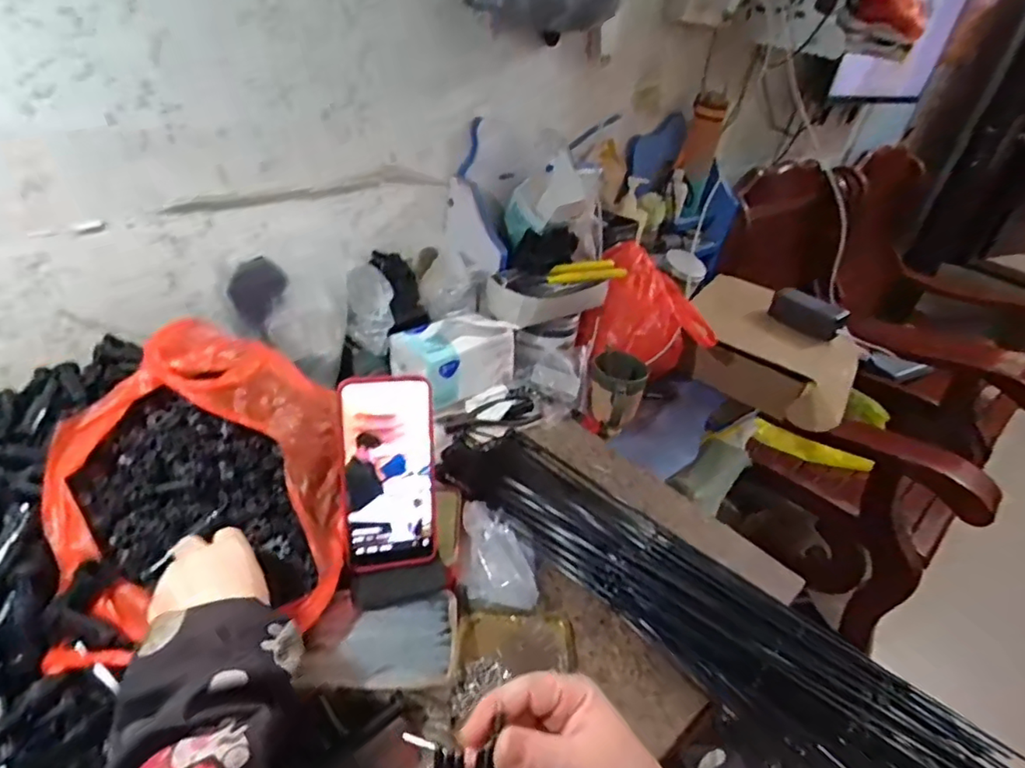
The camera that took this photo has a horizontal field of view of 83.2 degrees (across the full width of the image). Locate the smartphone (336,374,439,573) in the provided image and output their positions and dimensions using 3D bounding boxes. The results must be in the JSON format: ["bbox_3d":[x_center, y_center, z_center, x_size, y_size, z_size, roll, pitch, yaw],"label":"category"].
[{"bbox_3d":[-0.105,0.076,0.493,0.078,0.164,0.007,-4,7,-19],"label":"smartphone"}]

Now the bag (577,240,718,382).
[{"bbox_3d":[0.226,-0.111,0.942,0.201,0.162,0.153,15,35,13],"label":"bag"}]

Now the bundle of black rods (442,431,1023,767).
[{"bbox_3d":[0.158,0.196,0.584,0.557,0.054,0.149,31,42,33],"label":"bundle of black rods"}]

